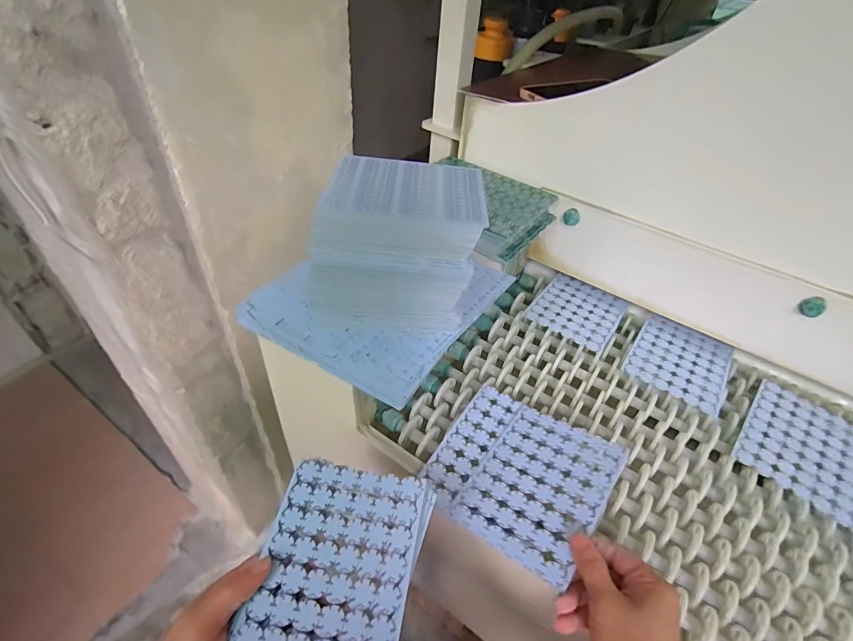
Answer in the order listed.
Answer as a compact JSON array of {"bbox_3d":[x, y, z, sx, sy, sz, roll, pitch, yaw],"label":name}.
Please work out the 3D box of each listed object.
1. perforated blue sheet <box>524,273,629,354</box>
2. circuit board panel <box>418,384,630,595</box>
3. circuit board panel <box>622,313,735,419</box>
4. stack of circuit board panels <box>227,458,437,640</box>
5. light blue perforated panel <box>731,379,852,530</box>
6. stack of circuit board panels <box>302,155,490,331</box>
[{"bbox_3d":[0.227,-0.019,0.631,0.114,0.004,0.136,29,48,23],"label":"perforated blue sheet"},{"bbox_3d":[0.091,0.145,0.419,0.161,0.009,0.154,20,45,33],"label":"circuit board panel"},{"bbox_3d":[0.344,0.048,0.573,0.116,0.004,0.150,29,48,23],"label":"circuit board panel"},{"bbox_3d":[-0.069,0.189,0.319,0.117,0.026,0.154,13,43,7],"label":"stack of circuit board panels"},{"bbox_3d":[0.433,0.145,0.485,0.120,0.010,0.154,34,50,27],"label":"light blue perforated panel"},{"bbox_3d":[-0.029,-0.071,0.406,0.150,0.114,0.122,4,43,-2],"label":"stack of circuit board panels"}]

